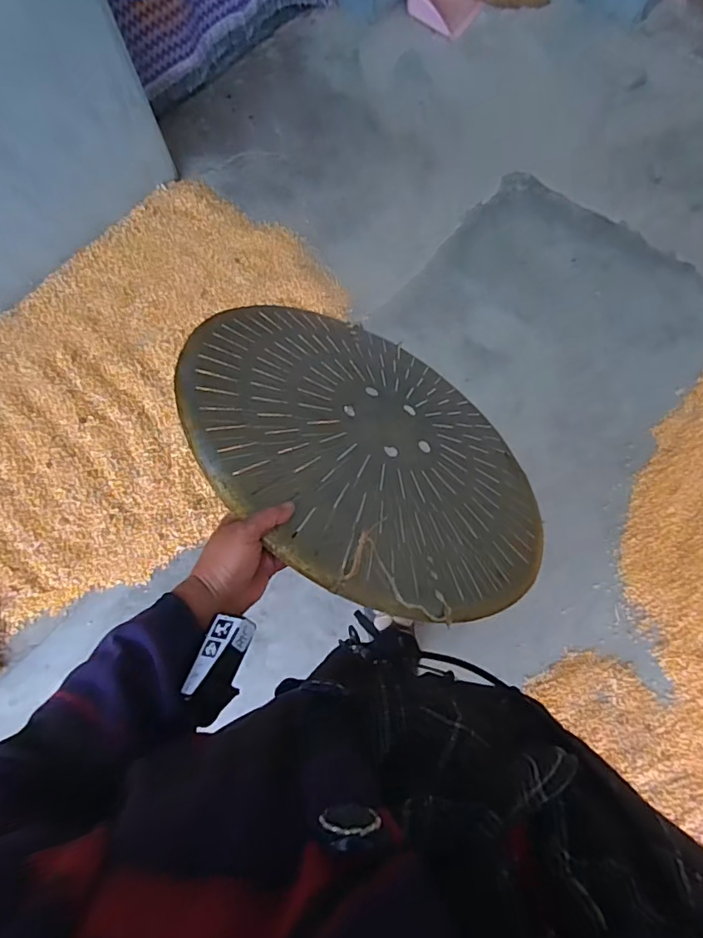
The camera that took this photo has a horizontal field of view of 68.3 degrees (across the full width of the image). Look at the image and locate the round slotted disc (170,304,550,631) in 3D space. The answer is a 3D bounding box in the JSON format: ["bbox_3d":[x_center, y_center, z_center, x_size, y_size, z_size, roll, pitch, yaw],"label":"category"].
[{"bbox_3d":[0.037,-0.042,0.665,0.487,0.020,0.471,20,42,-19],"label":"round slotted disc"}]

